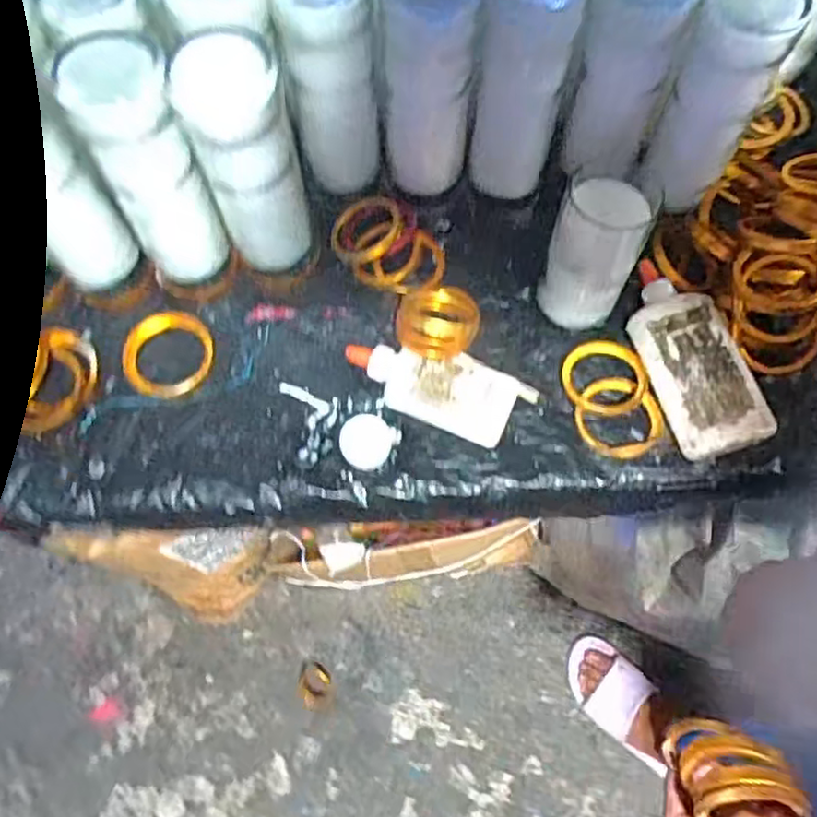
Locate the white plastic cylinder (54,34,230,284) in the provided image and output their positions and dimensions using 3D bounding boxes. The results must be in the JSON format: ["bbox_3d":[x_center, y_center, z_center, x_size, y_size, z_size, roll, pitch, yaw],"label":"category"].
[{"bbox_3d":[-0.185,-0.169,0.499,0.064,0.189,0.064,0,68,0],"label":"white plastic cylinder"}]

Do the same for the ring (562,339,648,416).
[{"bbox_3d":[0.161,-0.027,0.560,0.065,0.011,0.069,0,68,0],"label":"ring"}]

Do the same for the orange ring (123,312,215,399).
[{"bbox_3d":[-0.199,-0.046,0.562,0.070,0.010,0.074,0,68,0],"label":"orange ring"}]

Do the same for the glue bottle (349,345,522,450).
[{"bbox_3d":[0.017,-0.021,0.553,0.138,0.029,0.062,20,69,8],"label":"glue bottle"}]

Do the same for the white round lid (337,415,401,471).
[{"bbox_3d":[-0.033,0.027,0.543,0.043,0.009,0.043,0,68,0],"label":"white round lid"}]

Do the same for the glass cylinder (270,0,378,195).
[{"bbox_3d":[-0.061,-0.261,0.532,0.067,0.179,0.068,-7,68,-3],"label":"glass cylinder"}]

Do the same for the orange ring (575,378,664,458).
[{"bbox_3d":[0.169,0.007,0.550,0.065,0.013,0.066,0,68,0],"label":"orange ring"}]

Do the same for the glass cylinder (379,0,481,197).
[{"bbox_3d":[0.016,-0.253,0.532,0.066,0.173,0.058,5,68,2],"label":"glass cylinder"}]

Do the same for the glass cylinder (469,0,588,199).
[{"bbox_3d":[0.089,-0.256,0.538,0.065,0.184,0.057,10,68,4],"label":"glass cylinder"}]

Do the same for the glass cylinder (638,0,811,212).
[{"bbox_3d":[0.237,-0.234,0.545,0.069,0.202,0.059,30,71,11],"label":"glass cylinder"}]

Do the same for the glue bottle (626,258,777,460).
[{"bbox_3d":[0.230,-0.042,0.560,0.077,0.031,0.165,-13,68,-6],"label":"glue bottle"}]

